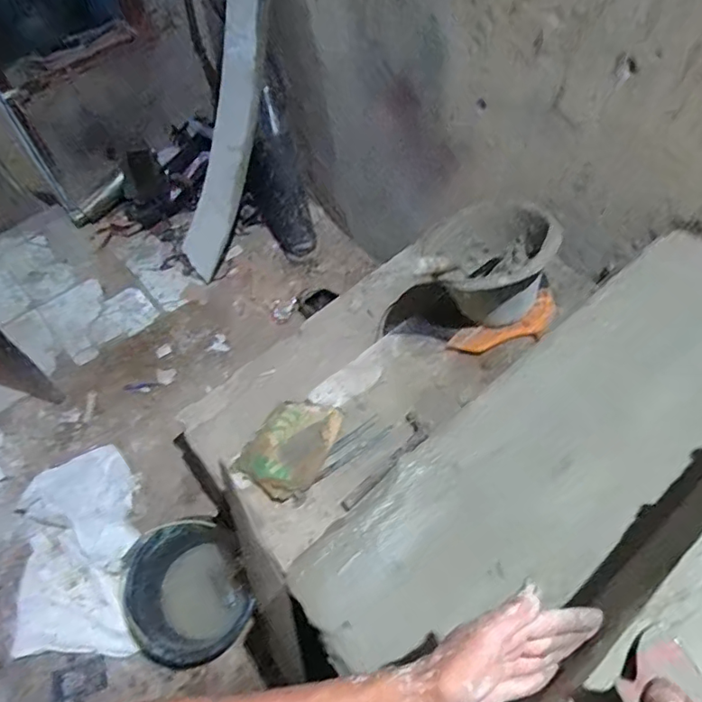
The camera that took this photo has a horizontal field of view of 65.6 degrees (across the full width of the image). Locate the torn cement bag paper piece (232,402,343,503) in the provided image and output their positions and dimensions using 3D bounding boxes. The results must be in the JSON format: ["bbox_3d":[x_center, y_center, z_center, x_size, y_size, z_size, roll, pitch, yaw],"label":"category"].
[{"bbox_3d":[-0.111,0.177,1.023,0.143,0.026,0.191,30,65,18],"label":"torn cement bag paper piece"}]

